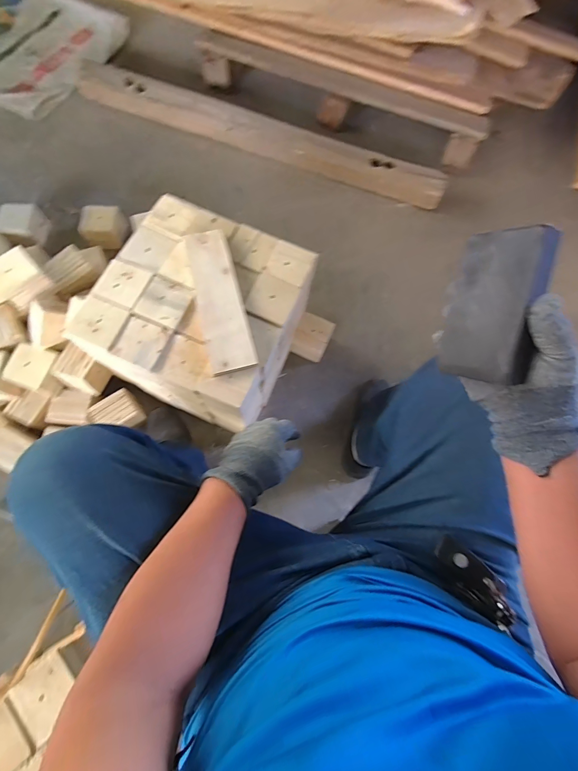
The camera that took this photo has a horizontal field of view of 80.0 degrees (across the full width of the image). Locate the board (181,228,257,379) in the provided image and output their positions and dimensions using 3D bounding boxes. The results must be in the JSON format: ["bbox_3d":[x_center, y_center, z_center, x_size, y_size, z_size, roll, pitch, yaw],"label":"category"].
[{"bbox_3d":[-0.135,-0.170,0.661,0.084,0.019,0.300,-15,76,-6],"label":"board"}]

